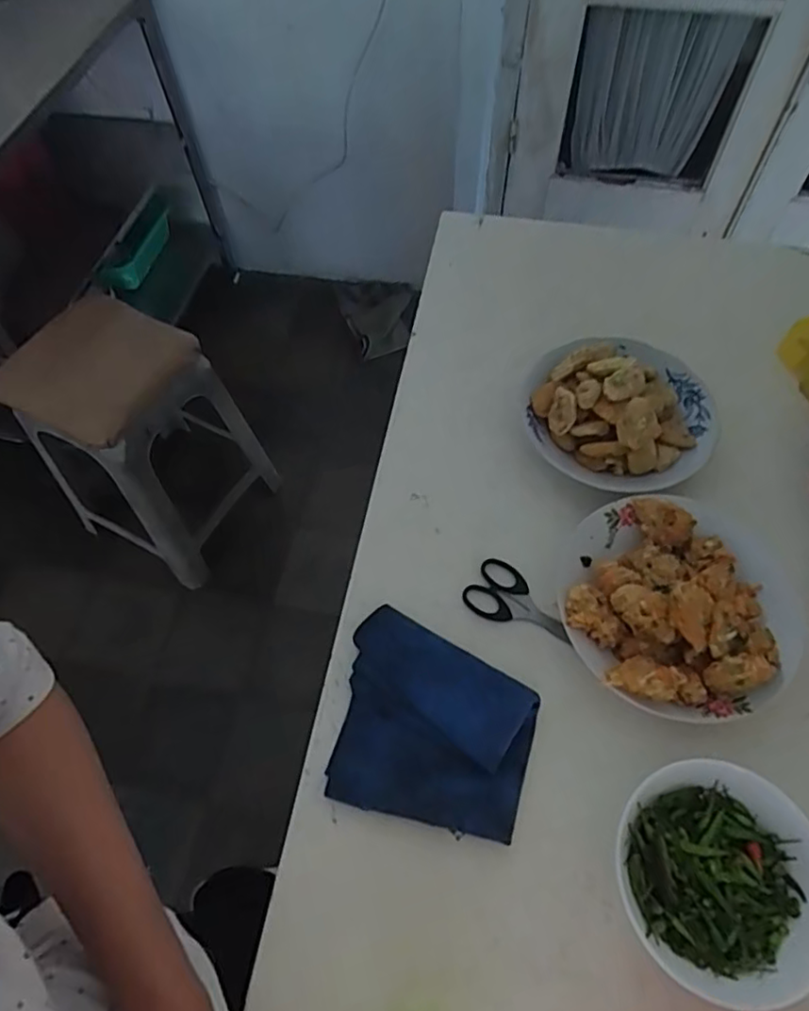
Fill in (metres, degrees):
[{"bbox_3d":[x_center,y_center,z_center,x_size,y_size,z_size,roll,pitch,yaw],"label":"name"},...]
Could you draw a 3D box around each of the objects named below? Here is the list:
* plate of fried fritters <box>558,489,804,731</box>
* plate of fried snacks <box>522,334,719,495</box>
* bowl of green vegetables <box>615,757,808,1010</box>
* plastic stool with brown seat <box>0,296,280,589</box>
[{"bbox_3d":[0.237,0.075,0.532,0.198,0.054,0.196,-1,59,1],"label":"plate of fried fritters"},{"bbox_3d":[0.223,-0.102,0.632,0.188,0.052,0.181,-1,59,1],"label":"plate of fried snacks"},{"bbox_3d":[0.222,0.263,0.446,0.142,0.043,0.139,-1,59,1],"label":"bowl of green vegetables"},{"bbox_3d":[-0.523,-0.134,1.247,0.322,0.480,0.314,24,63,15],"label":"plastic stool with brown seat"}]

